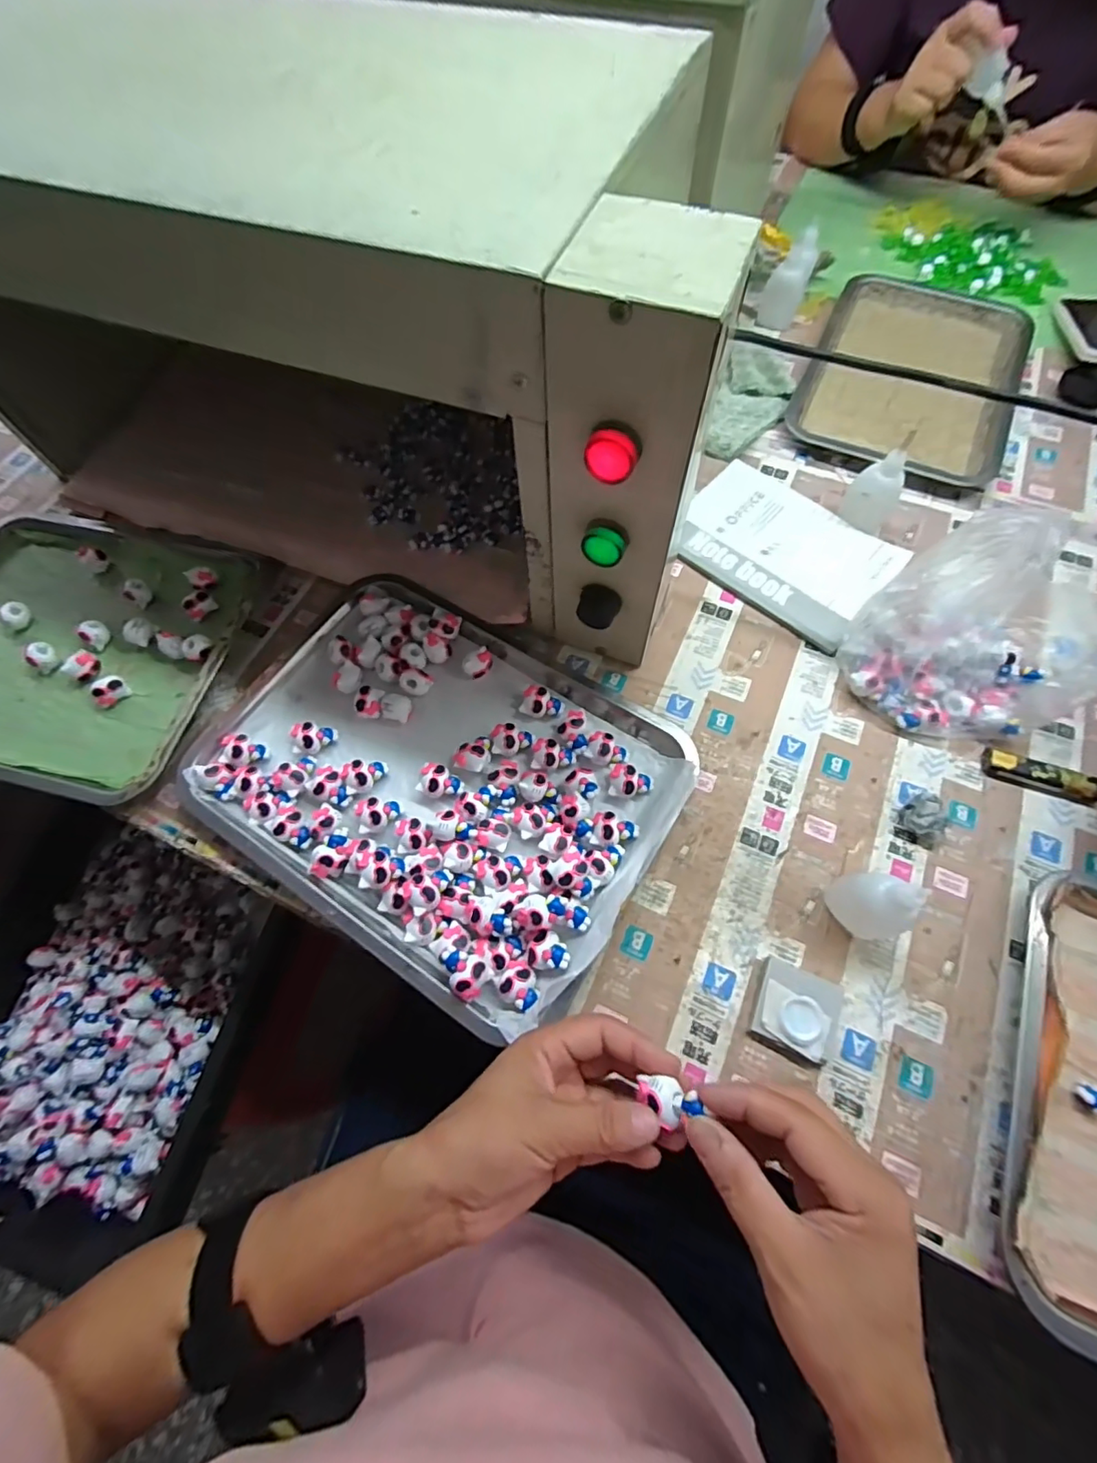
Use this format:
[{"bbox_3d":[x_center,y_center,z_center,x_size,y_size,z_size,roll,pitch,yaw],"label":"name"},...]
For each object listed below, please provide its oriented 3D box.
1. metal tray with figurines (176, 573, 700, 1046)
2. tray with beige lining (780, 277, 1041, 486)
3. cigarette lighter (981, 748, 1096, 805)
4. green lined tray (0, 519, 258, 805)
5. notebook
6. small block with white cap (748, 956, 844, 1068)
[{"bbox_3d":[-0.086,0.029,0.428,0.347,0.032,0.263,29,71,14],"label":"metal tray with figurines"},{"bbox_3d":[0.409,-0.405,0.618,0.211,0.023,0.290,23,70,12],"label":"tray with beige lining"},{"bbox_3d":[0.388,0.034,0.433,0.080,0.015,0.019,17,69,10],"label":"cigarette lighter"},{"bbox_3d":[-0.441,-0.082,0.499,0.318,0.028,0.254,12,68,8],"label":"green lined tray"},{"bbox_3d":[0.224,-0.177,0.529,0.190,0.012,0.142,38,74,17],"label":"notebook"},{"bbox_3d":[0.167,0.188,0.369,0.052,0.015,0.054,21,69,11],"label":"small block with white cap"}]

